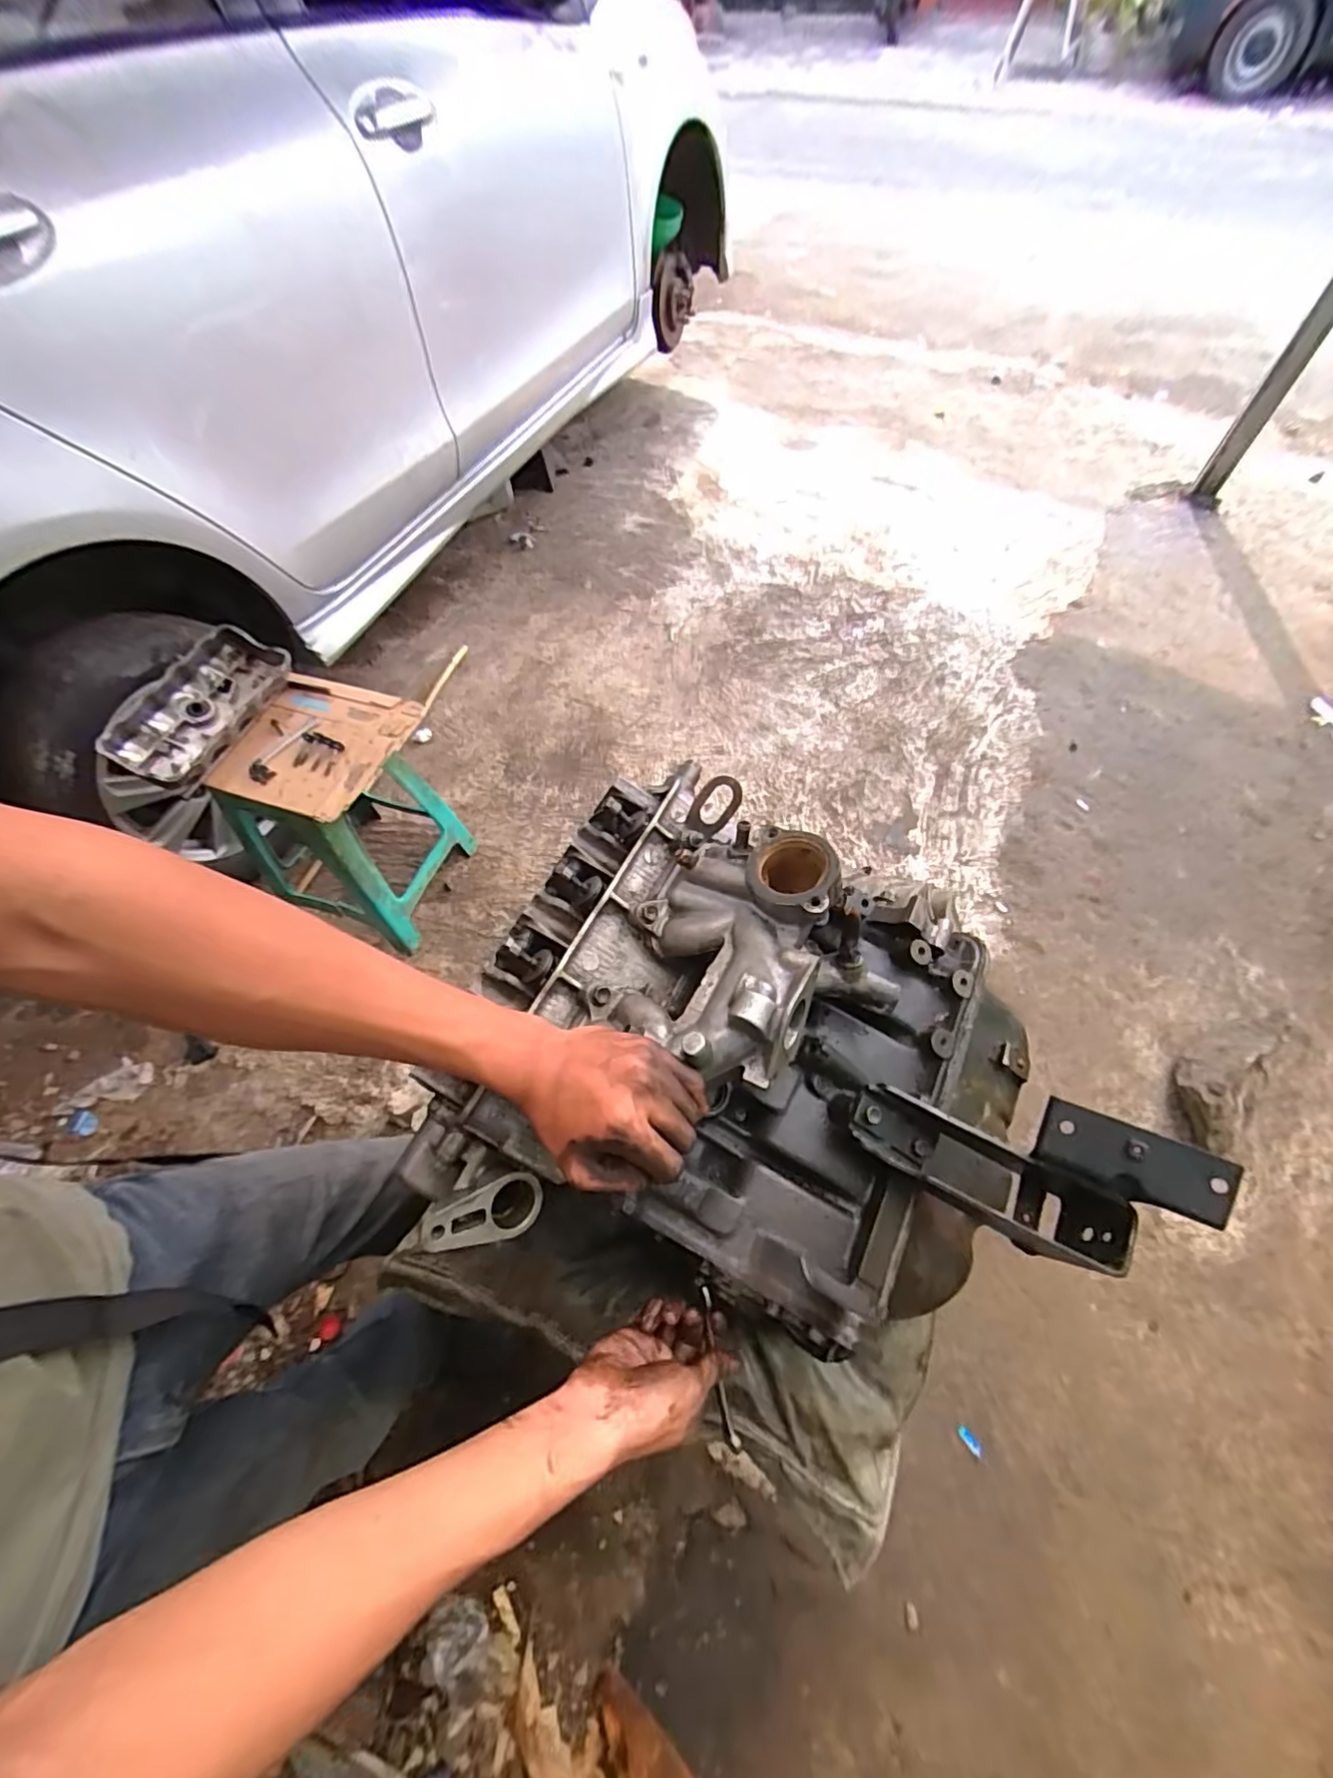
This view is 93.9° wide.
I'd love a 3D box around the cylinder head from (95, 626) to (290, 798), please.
[{"bbox_3d":[-0.844,-0.345,1.119,0.195,0.091,0.305,11,63,9],"label":"cylinder head"}]

